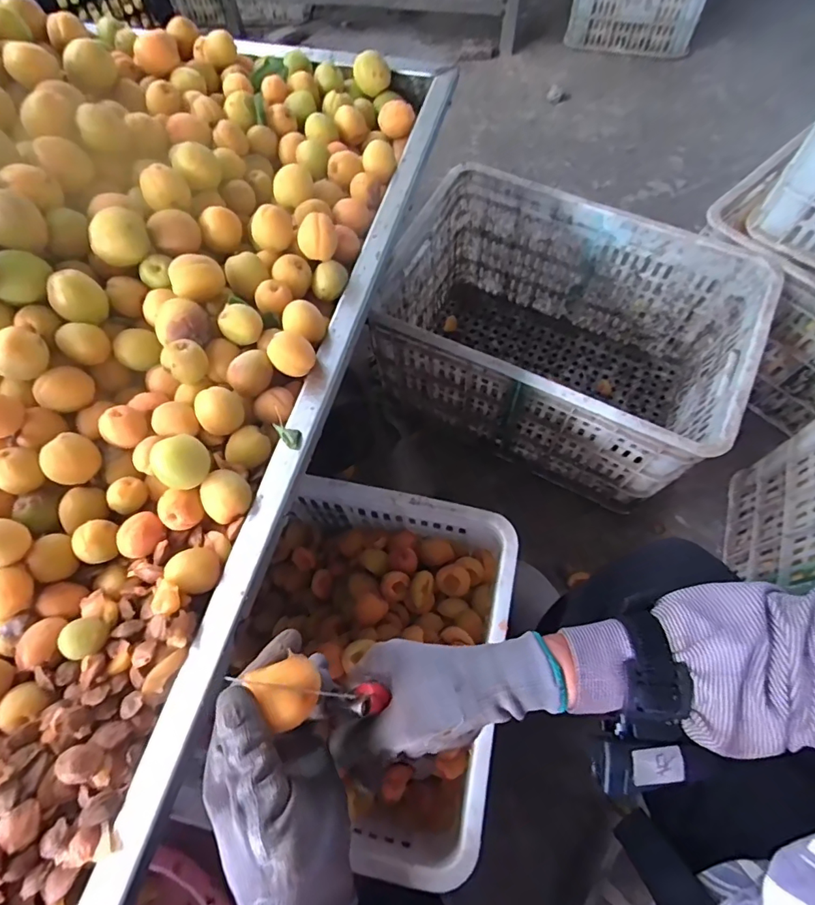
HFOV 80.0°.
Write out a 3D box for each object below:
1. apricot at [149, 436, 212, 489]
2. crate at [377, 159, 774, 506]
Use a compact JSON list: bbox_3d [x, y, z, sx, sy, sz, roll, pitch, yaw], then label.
[{"bbox_3d":[-0.174,0.009,0.377,0.038,0.033,0.035,-1,65,2],"label":"apricot"},{"bbox_3d":[0.244,-0.180,0.835,0.521,0.290,0.350,27,69,14],"label":"crate"}]

